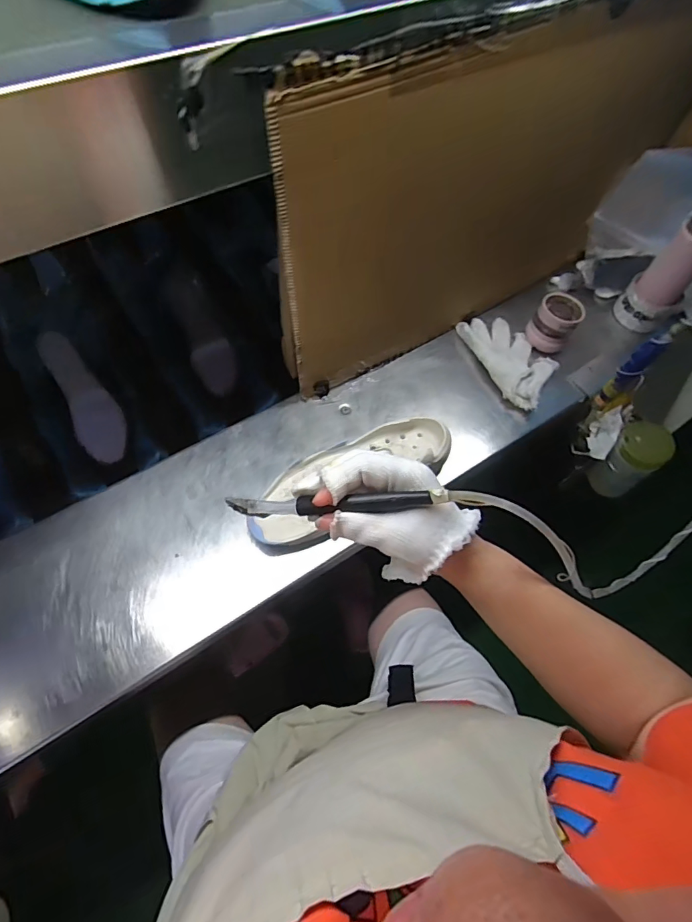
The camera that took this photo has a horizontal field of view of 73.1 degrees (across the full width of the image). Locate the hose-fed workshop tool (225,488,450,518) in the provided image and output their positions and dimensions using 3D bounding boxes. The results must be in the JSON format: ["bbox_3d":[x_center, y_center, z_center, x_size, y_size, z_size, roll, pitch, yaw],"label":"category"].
[{"bbox_3d":[-0.015,0.031,0.342,0.147,0.020,0.012,-5,58,15],"label":"hose-fed workshop tool"}]

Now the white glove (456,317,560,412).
[{"bbox_3d":[0.264,-0.163,0.741,0.104,0.022,0.183,-19,64,-15],"label":"white glove"}]

